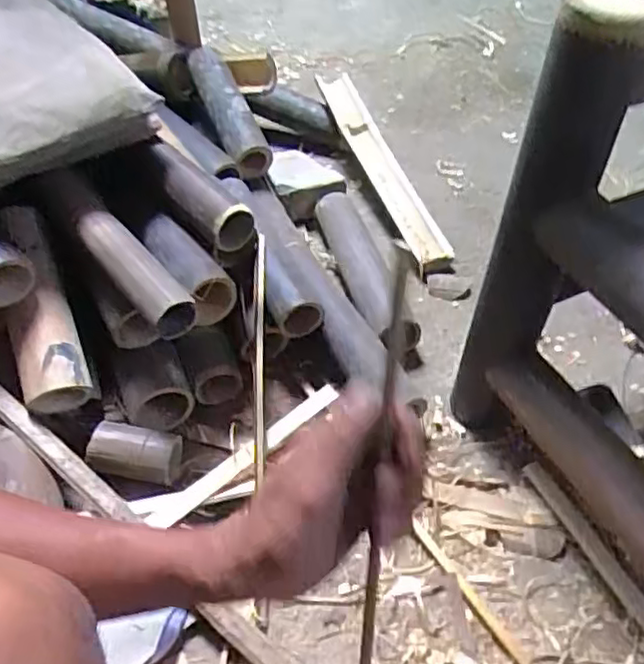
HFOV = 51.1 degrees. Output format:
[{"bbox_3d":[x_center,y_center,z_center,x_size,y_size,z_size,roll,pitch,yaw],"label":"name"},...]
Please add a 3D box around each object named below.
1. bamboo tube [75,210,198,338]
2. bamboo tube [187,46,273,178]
[{"bbox_3d":[-0.199,-0.061,0.725,0.052,0.053,0.185,-29,54,-26],"label":"bamboo tube"},{"bbox_3d":[-0.156,-0.363,1.092,0.073,0.064,0.255,-21,71,-21],"label":"bamboo tube"}]

